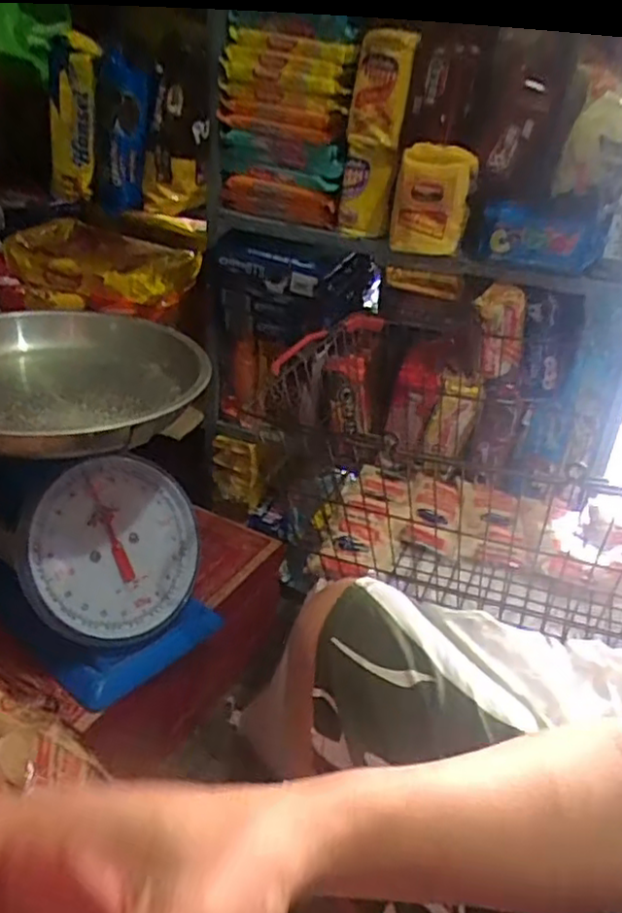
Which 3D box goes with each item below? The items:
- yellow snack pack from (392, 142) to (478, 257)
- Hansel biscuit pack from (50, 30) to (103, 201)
[{"bbox_3d":[0.132,-0.279,0.738,0.081,0.111,0.051,10,28,6],"label":"yellow snack pack"},{"bbox_3d":[-0.271,-0.379,0.773,0.052,0.178,0.021,15,38,-7],"label":"Hansel biscuit pack"}]

